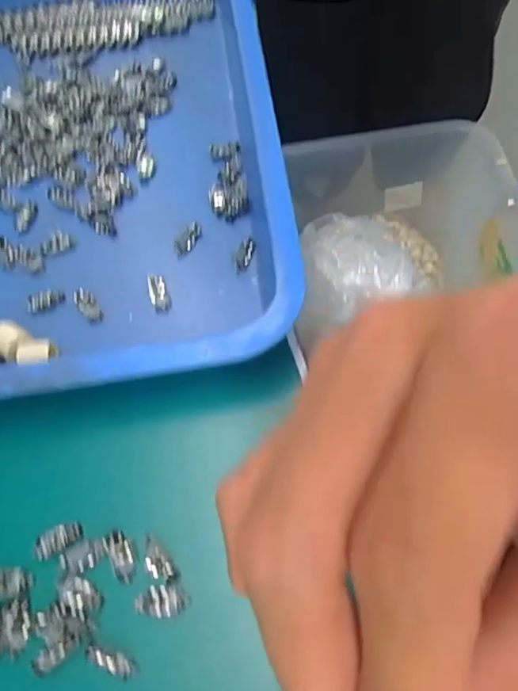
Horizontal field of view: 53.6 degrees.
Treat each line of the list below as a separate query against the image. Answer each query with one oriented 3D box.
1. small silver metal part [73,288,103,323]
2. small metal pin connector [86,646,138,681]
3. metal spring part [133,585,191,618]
[{"bbox_3d":[-0.112,-0.026,0.334,0.012,0.004,0.028,-30,62,-10],"label":"small silver metal part"},{"bbox_3d":[-0.070,0.147,0.239,0.026,0.010,0.008,17,65,15],"label":"small metal pin connector"},{"bbox_3d":[-0.048,0.126,0.253,0.026,0.004,0.014,3,62,8],"label":"metal spring part"}]

